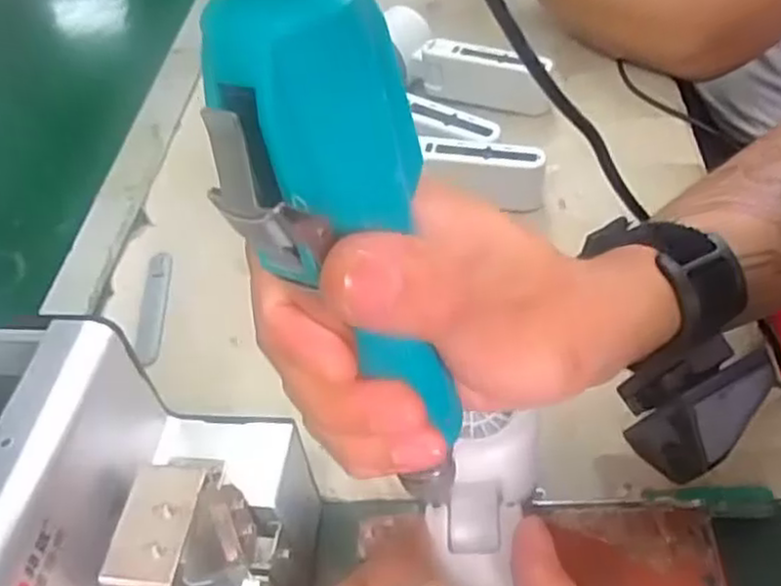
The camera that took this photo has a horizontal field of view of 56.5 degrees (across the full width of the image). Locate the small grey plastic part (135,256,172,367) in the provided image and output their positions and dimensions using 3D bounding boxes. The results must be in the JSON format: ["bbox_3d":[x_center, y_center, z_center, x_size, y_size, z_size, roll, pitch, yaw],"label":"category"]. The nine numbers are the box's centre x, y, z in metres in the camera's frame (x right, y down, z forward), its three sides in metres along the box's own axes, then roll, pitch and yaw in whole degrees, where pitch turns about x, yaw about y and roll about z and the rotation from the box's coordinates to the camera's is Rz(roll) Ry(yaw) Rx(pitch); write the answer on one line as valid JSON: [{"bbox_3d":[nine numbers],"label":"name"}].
[{"bbox_3d":[-0.153,0.008,0.468,0.015,0.004,0.092,-6,48,-1],"label":"small grey plastic part"}]

